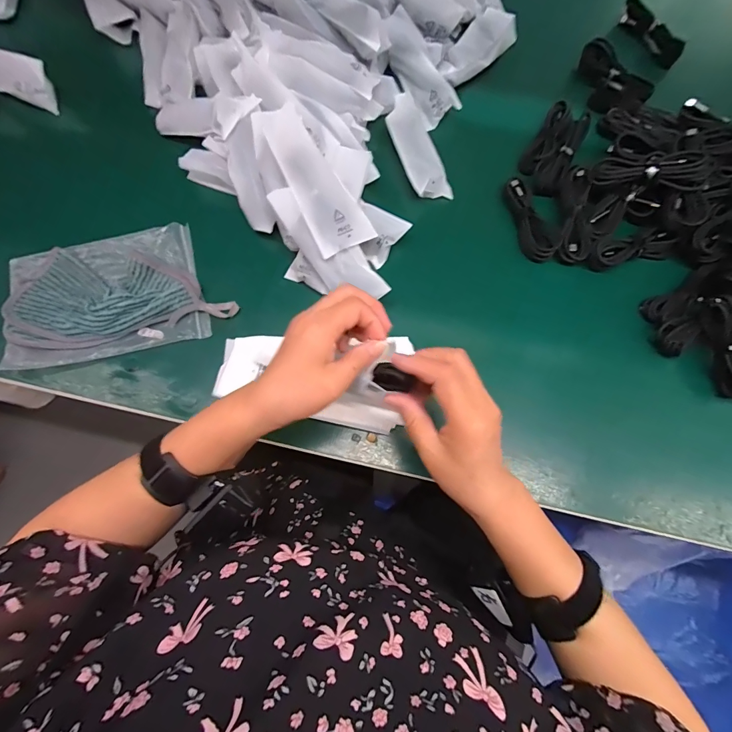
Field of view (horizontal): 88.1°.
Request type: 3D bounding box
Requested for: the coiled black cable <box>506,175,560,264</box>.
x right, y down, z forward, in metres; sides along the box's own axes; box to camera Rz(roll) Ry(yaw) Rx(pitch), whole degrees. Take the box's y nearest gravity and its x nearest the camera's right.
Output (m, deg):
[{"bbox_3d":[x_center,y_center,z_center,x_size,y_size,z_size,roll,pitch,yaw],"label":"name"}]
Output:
[{"bbox_3d":[0.194,-0.174,0.447,0.034,0.024,0.103,-17,75,-5],"label":"coiled black cable"}]

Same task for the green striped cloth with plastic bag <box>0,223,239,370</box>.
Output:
[{"bbox_3d":[-0.280,-0.085,0.417,0.233,0.027,0.146,-13,75,-4],"label":"green striped cloth with plastic bag"}]

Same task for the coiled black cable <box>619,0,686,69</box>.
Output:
[{"bbox_3d":[0.395,-0.465,0.526,0.024,0.028,0.111,-31,77,-9],"label":"coiled black cable"}]

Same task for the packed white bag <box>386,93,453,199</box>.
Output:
[{"bbox_3d":[0.059,-0.276,0.470,0.049,0.023,0.147,-17,75,-5],"label":"packed white bag"}]

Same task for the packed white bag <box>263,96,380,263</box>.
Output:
[{"bbox_3d":[-0.058,-0.190,0.399,0.058,0.017,0.155,-35,90,0],"label":"packed white bag"}]

